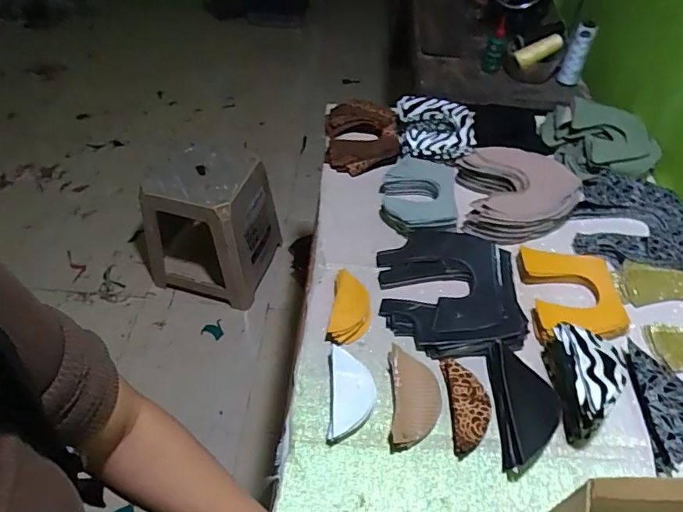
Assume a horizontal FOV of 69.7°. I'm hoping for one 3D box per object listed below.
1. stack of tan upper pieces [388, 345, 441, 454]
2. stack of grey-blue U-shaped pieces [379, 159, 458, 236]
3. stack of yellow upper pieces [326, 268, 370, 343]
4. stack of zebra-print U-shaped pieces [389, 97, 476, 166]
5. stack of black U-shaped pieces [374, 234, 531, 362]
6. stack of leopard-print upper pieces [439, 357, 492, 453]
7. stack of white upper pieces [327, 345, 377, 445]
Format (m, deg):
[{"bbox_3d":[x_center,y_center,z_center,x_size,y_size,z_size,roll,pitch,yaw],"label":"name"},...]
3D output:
[{"bbox_3d":[0.088,0.171,0.598,0.057,0.025,0.123,3,49,0],"label":"stack of tan upper pieces"},{"bbox_3d":[0.127,-0.103,0.822,0.117,0.030,0.155,4,49,1],"label":"stack of grey-blue U-shaped pieces"},{"bbox_3d":[0.013,0.070,0.690,0.054,0.020,0.123,7,50,3],"label":"stack of yellow upper pieces"},{"bbox_3d":[0.172,-0.240,0.914,0.148,0.033,0.151,7,50,4],"label":"stack of zebra-print U-shaped pieces"},{"bbox_3d":[0.152,0.043,0.702,0.185,0.036,0.212,0,49,-2],"label":"stack of black U-shaped pieces"},{"bbox_3d":[0.154,0.180,0.598,0.047,0.022,0.118,1,49,-1],"label":"stack of leopard-print upper pieces"},{"bbox_3d":[0.013,0.167,0.596,0.055,0.024,0.112,2,49,-1],"label":"stack of white upper pieces"}]

